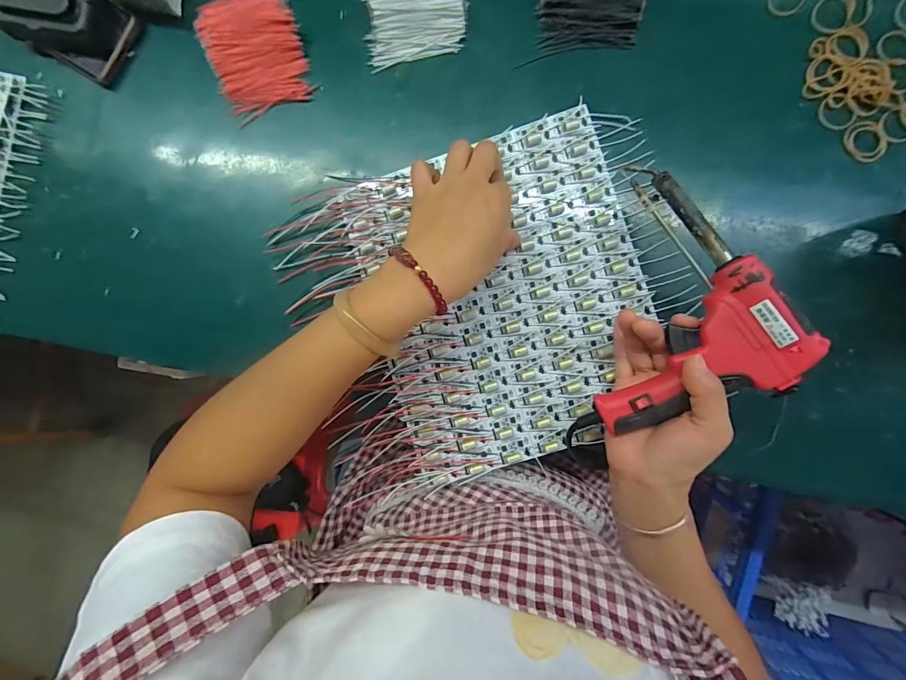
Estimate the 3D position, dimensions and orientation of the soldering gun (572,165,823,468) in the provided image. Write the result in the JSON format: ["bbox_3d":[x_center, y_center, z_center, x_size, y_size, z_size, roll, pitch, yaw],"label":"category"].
[{"bbox_3d":[0.185,-0.004,0.291,0.137,0.042,0.225,13,92,24],"label":"soldering gun"}]

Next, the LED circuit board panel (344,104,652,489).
[{"bbox_3d":[0.048,-0.037,0.348,0.235,0.013,0.282,-16,89,3],"label":"LED circuit board panel"}]

